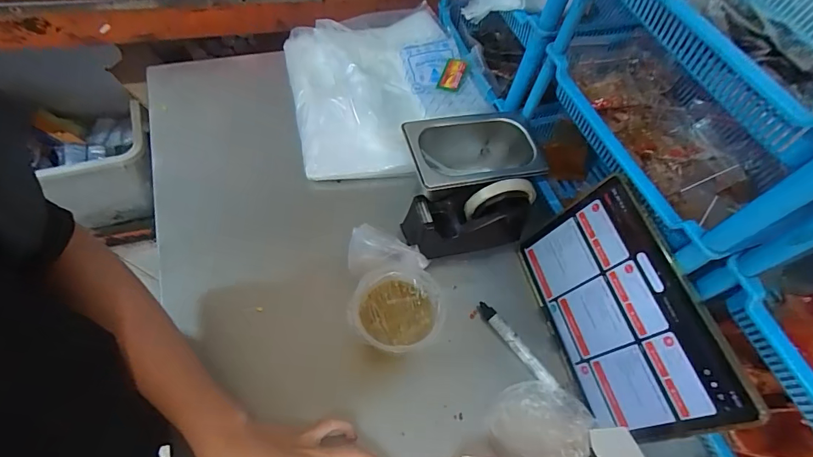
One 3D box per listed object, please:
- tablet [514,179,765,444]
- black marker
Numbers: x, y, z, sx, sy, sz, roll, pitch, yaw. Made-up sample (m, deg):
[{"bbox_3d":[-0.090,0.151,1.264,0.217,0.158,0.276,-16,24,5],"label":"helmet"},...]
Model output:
[{"bbox_3d":[0.223,0.093,0.446,0.010,0.168,0.246,3,57,-32],"label":"tablet"},{"bbox_3d":[0.131,0.138,0.486,0.015,0.011,0.123,-32,68,-23],"label":"black marker"}]

